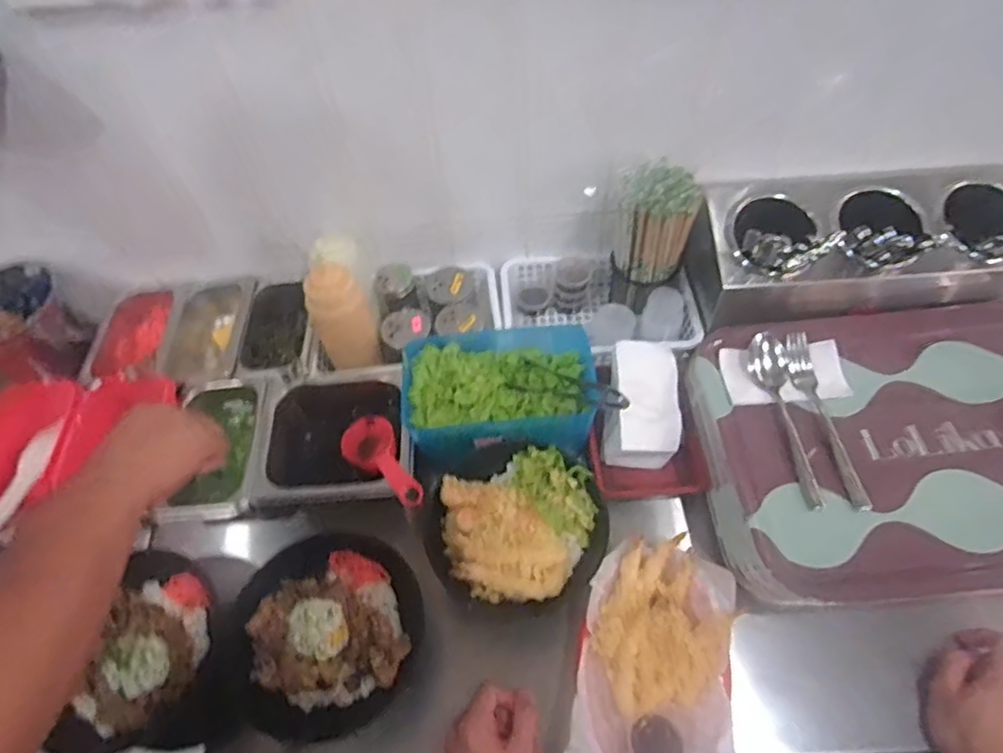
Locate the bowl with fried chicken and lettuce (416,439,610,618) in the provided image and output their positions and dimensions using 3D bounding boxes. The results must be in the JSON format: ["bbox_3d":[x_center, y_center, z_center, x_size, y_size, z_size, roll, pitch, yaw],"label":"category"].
[{"bbox_3d":[0.012,0.153,0.643,0.176,0.049,0.177,28,61,20],"label":"bowl with fried chicken and lettuce"}]

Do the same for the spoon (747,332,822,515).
[{"bbox_3d":[0.304,0.044,0.653,0.037,0.024,0.187,-9,69,-4],"label":"spoon"}]

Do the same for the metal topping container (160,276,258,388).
[{"bbox_3d":[-0.382,-0.046,0.826,0.106,0.073,0.173,-1,55,1],"label":"metal topping container"}]

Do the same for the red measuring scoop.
[{"bbox_3d":[-0.134,0.096,0.702,0.061,0.031,0.159,-29,35,-17],"label":"red measuring scoop"}]

